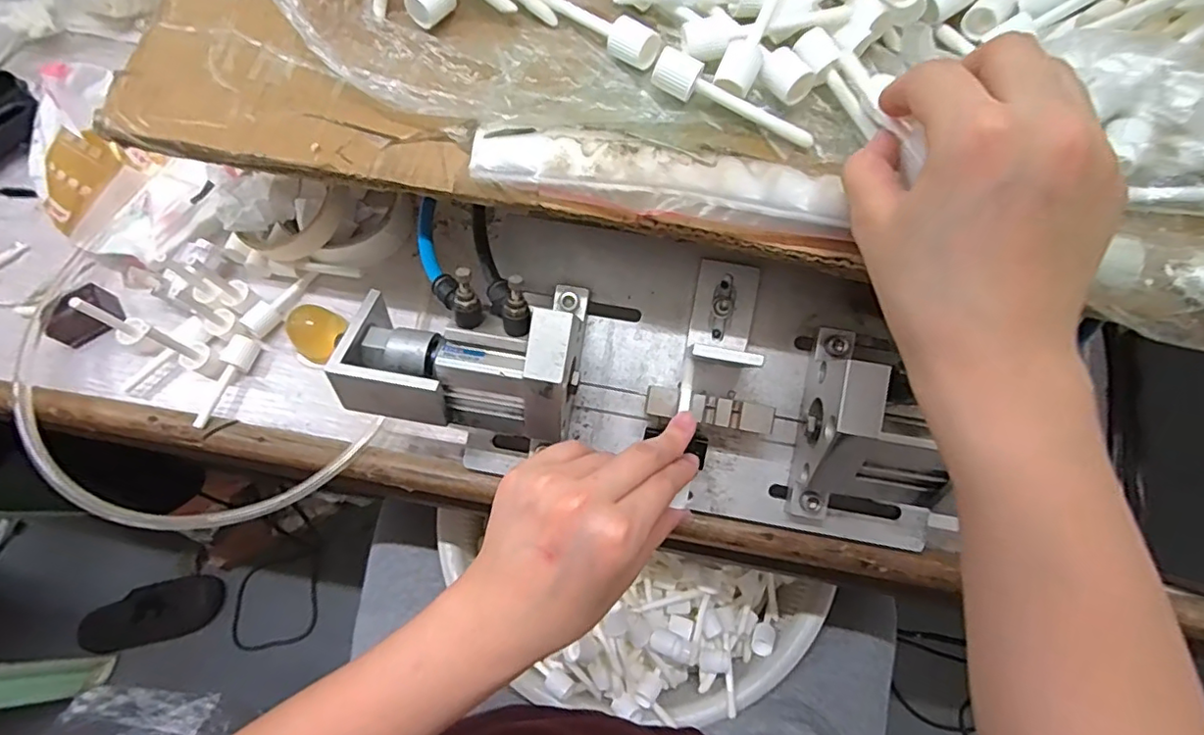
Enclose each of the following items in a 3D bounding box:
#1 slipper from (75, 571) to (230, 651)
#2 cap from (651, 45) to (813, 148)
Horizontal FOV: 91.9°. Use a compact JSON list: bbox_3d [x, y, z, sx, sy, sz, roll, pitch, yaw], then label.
[{"bbox_3d":[-0.756,0.415,0.978,0.223,0.049,0.091,-14,72,-4],"label":"slipper"},{"bbox_3d":[0.063,-0.127,0.278,0.081,0.018,0.014,26,74,9],"label":"cap"}]

